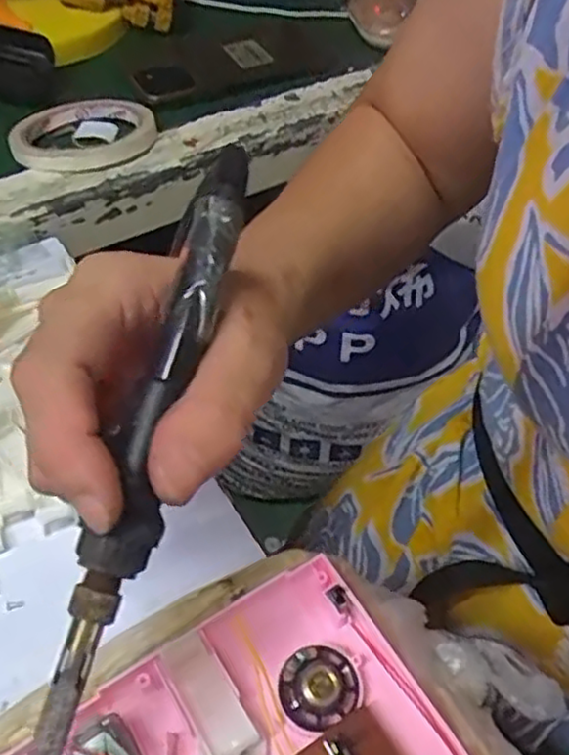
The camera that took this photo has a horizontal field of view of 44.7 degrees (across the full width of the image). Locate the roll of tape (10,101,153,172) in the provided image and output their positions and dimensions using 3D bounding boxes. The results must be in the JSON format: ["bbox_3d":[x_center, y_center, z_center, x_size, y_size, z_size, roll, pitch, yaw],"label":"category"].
[{"bbox_3d":[-0.140,-0.170,0.489,0.095,0.018,0.095,-4,52,-7],"label":"roll of tape"}]

